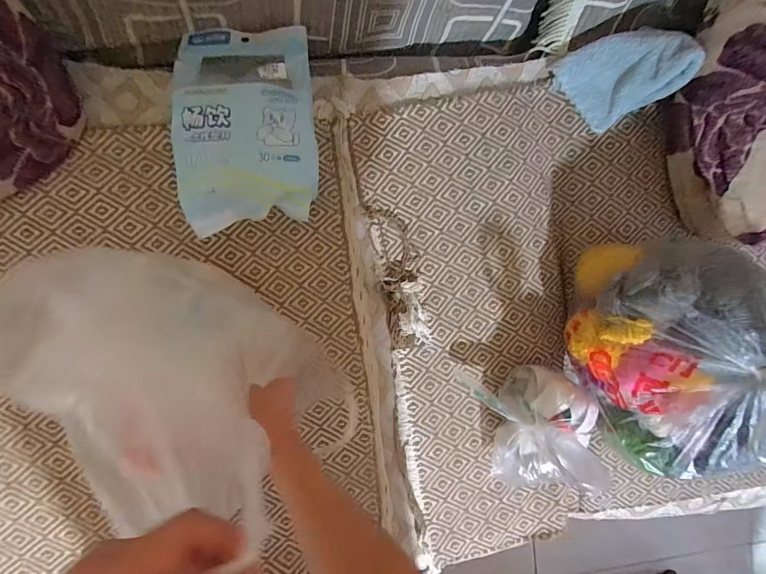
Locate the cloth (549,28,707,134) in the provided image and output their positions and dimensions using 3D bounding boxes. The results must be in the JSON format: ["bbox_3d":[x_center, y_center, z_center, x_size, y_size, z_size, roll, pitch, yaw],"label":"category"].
[{"bbox_3d":[0.304,-0.275,0.489,0.135,0.025,0.108,-28,91,34],"label":"cloth"}]

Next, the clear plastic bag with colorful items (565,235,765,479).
[{"bbox_3d":[0.347,0.085,0.451,0.185,0.166,0.279,-30,95,-5],"label":"clear plastic bag with colorful items"}]

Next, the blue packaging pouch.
[{"bbox_3d":[-0.157,-0.191,0.449,0.150,0.074,0.237,-5,93,-7],"label":"blue packaging pouch"}]

